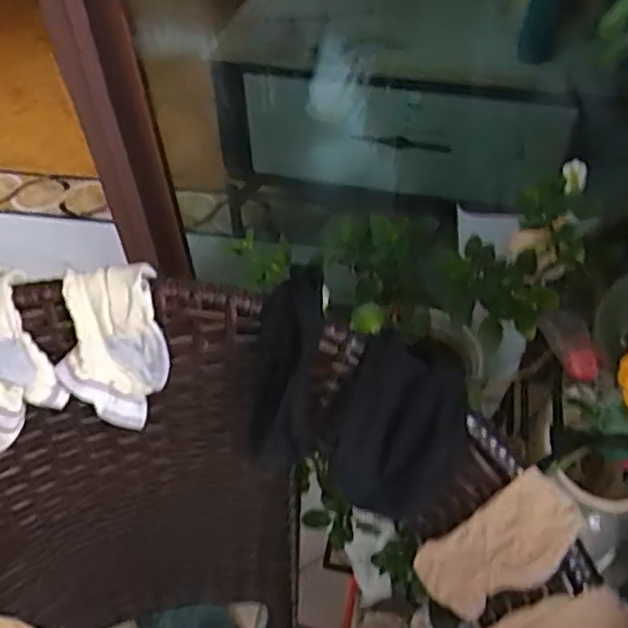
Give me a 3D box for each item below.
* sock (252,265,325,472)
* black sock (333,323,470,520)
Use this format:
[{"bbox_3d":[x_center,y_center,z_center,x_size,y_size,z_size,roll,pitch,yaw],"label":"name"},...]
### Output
[{"bbox_3d":[-0.018,0.034,0.415,0.040,0.128,0.028,12,9,15],"label":"sock"},{"bbox_3d":[0.057,0.072,0.415,0.073,0.038,0.109,11,84,18],"label":"black sock"}]

